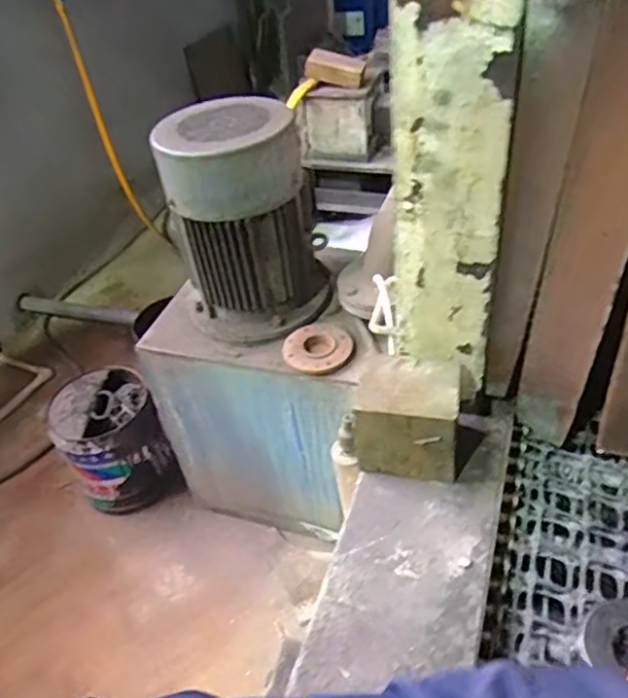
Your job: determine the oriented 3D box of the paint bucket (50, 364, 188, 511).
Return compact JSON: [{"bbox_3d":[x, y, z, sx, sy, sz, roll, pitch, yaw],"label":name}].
[{"bbox_3d":[-0.544,0.235,1.690,0.264,0.291,0.287,-25,45,-18],"label":"paint bucket"}]

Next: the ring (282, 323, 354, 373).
[{"bbox_3d":[0.007,-0.003,1.183,0.128,0.027,0.106,-4,42,4],"label":"ring"}]

